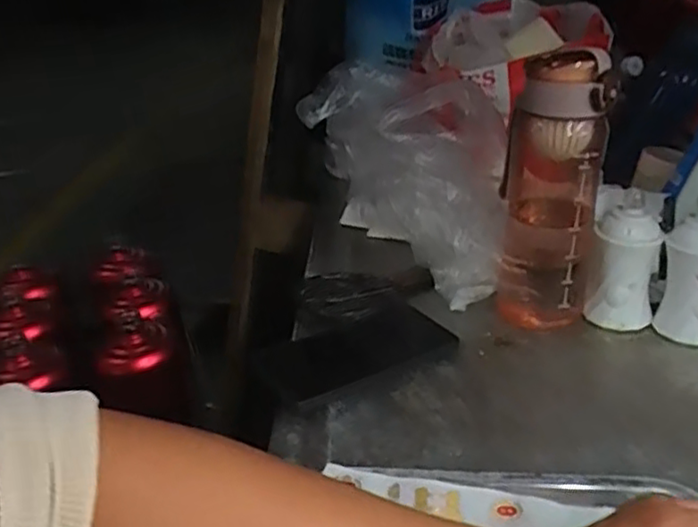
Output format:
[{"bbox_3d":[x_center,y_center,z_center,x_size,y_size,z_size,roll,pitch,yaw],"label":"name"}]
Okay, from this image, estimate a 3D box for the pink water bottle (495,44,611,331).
[{"bbox_3d":[0.172,-0.061,0.597,0.084,0.224,0.084,2,33,16],"label":"pink water bottle"}]

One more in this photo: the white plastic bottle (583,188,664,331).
[{"bbox_3d":[0.241,-0.001,0.609,0.053,0.105,0.053,7,34,22],"label":"white plastic bottle"}]

